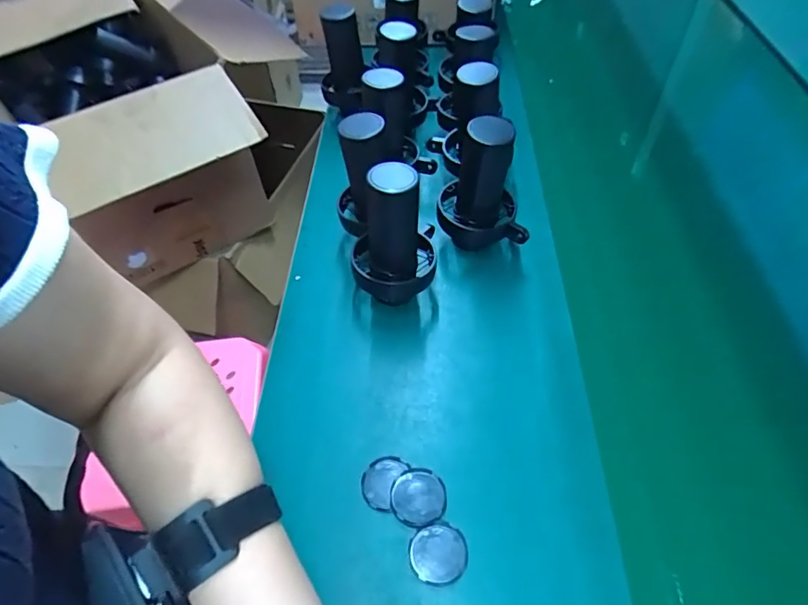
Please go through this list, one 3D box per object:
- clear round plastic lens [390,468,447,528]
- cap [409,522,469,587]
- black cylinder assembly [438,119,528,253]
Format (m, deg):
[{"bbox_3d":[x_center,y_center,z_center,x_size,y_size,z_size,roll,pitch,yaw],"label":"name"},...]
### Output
[{"bbox_3d":[0.013,0.180,0.466,0.050,0.004,0.051,0,52,0],"label":"clear round plastic lens"},{"bbox_3d":[0.030,0.219,0.440,0.050,0.006,0.047,0,52,0],"label":"cap"},{"bbox_3d":[0.096,-0.134,0.613,0.104,0.165,0.080,-1,52,0],"label":"black cylinder assembly"}]

